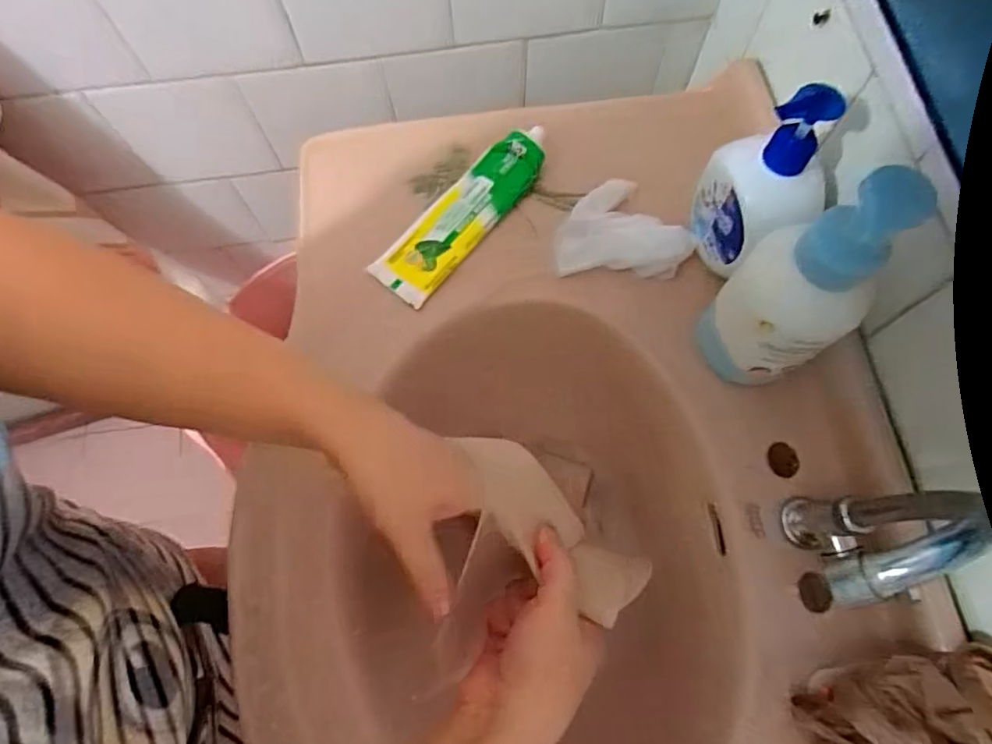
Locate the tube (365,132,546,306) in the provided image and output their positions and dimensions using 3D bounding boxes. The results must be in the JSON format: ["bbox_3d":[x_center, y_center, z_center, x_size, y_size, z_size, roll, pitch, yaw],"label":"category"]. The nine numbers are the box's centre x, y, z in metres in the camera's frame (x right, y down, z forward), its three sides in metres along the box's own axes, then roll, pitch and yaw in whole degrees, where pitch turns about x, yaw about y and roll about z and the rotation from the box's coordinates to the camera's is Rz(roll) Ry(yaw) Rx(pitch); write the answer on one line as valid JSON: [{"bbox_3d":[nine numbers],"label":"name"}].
[{"bbox_3d":[-0.026,-0.143,0.517,0.057,0.029,0.195,37,76,12],"label":"tube"}]

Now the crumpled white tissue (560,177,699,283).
[{"bbox_3d":[0.111,-0.127,0.511,0.112,0.033,0.087,2,71,2],"label":"crumpled white tissue"}]

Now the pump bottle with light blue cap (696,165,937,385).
[{"bbox_3d":[0.195,-0.045,0.395,0.062,0.204,0.074,-33,74,-9],"label":"pump bottle with light blue cap"}]

